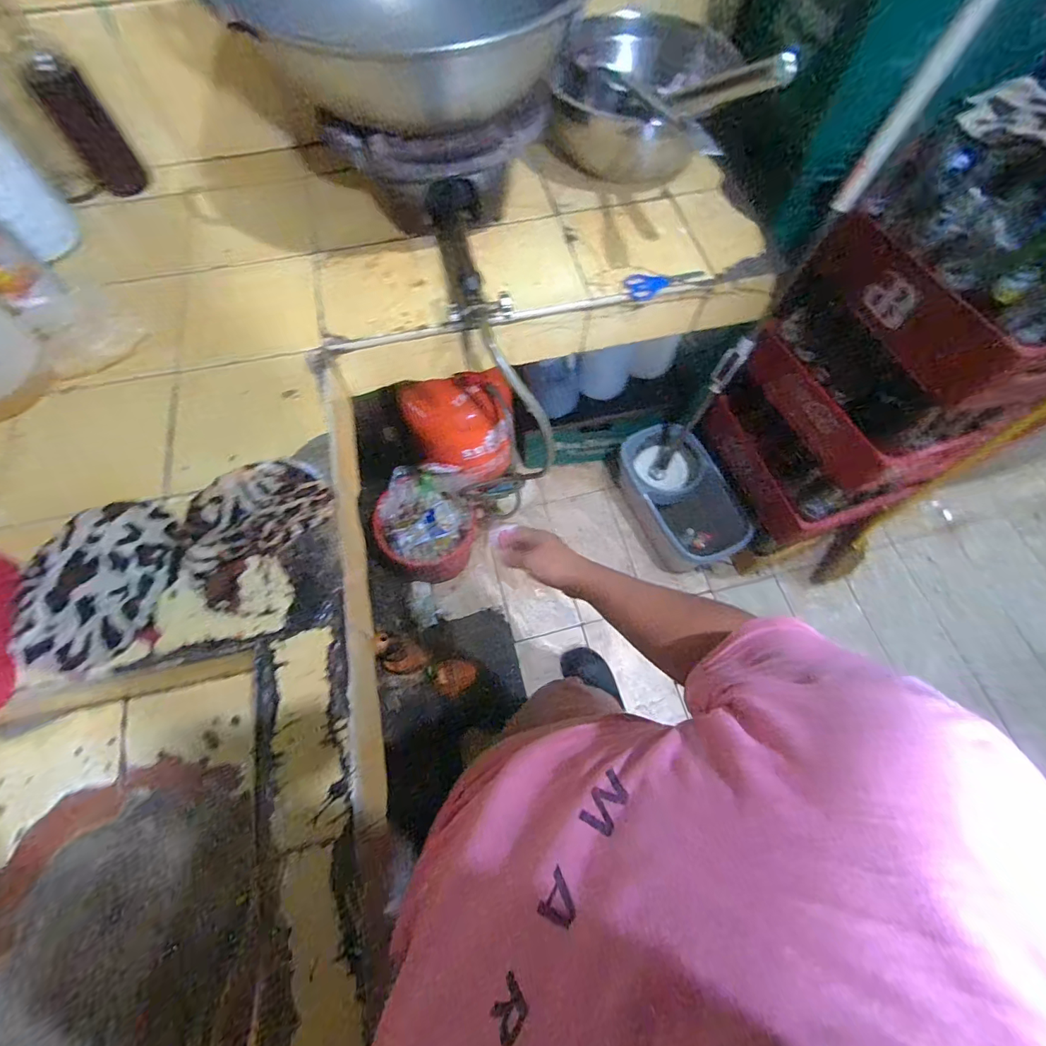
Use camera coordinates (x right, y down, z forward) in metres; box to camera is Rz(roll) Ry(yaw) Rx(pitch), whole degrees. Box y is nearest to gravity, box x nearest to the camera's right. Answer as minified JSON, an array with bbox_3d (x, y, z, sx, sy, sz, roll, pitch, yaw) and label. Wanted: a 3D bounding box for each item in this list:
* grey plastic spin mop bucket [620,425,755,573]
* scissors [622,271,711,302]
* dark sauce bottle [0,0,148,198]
[{"bbox_3d":[0.446,-0.068,1.346,0.244,0.195,0.411,-24,69,-10],"label":"grey plastic spin mop bucket"},{"bbox_3d":[0.217,-0.365,0.702,0.124,0.014,0.050,-10,67,-4],"label":"scissors"},{"bbox_3d":[-0.680,-0.642,0.674,0.077,0.268,0.071,-34,71,-13],"label":"dark sauce bottle"}]

